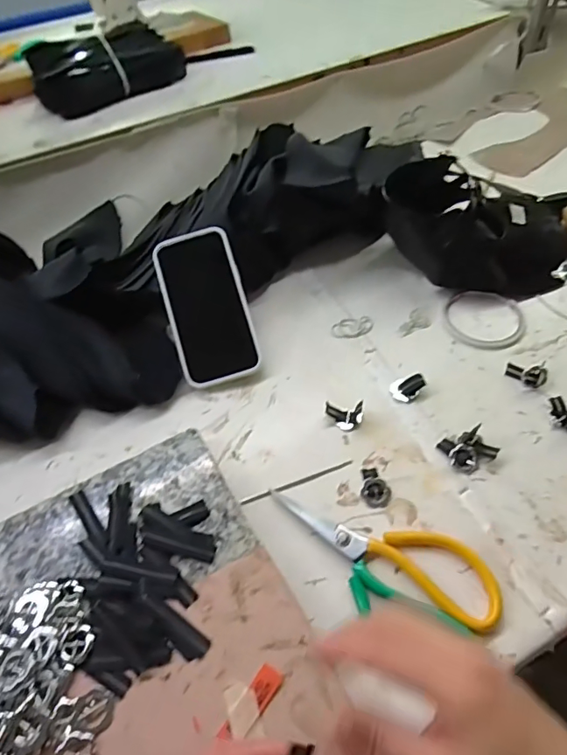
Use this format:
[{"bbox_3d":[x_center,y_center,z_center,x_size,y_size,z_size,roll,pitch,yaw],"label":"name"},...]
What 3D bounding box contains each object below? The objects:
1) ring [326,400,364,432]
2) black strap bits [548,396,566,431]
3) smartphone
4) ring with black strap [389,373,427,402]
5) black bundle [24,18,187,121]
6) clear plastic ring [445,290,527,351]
[{"bbox_3d":[0.058,0.036,0.471,0.034,0.021,0.023,2,52,6],"label":"ring"},{"bbox_3d":[0.258,0.031,0.455,0.019,0.028,0.033,-30,55,-17],"label":"black strap bits"},{"bbox_3d":[-0.082,-0.077,0.525,0.082,0.011,0.163,-17,78,5],"label":"smartphone"},{"bbox_3d":[0.123,0.008,0.490,0.032,0.013,0.024,-21,53,-11],"label":"ring with black strap"},{"bbox_3d":[-0.255,-0.457,0.724,0.217,0.056,0.121,-20,53,-10],"label":"black bundle"},{"bbox_3d":[0.219,-0.064,0.541,0.083,0.011,0.085,9,53,12],"label":"clear plastic ring"}]

